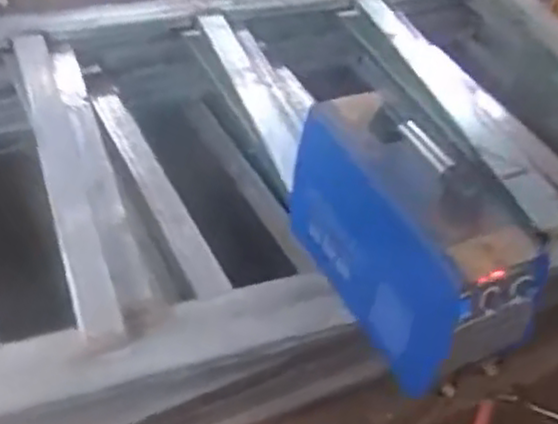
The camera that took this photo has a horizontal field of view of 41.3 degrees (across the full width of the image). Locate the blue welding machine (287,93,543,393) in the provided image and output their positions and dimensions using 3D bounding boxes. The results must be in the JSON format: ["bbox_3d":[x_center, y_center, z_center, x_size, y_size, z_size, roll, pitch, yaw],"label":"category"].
[{"bbox_3d":[0.162,0.031,1.025,0.152,0.269,0.382,-26,54,-27],"label":"blue welding machine"}]

